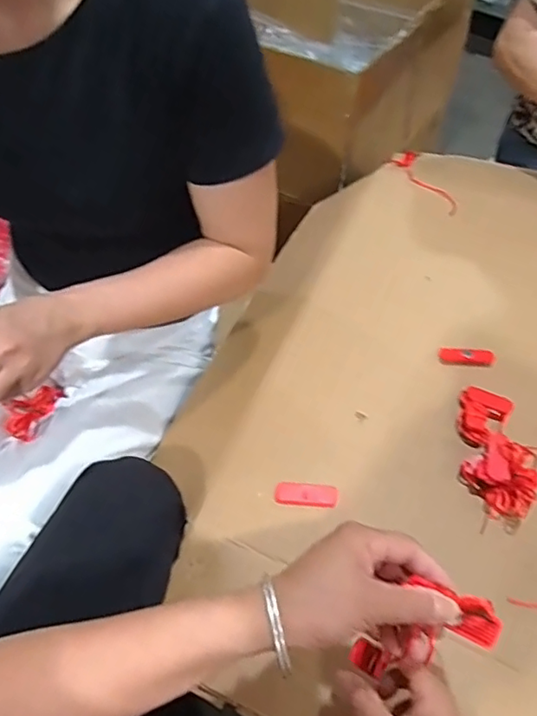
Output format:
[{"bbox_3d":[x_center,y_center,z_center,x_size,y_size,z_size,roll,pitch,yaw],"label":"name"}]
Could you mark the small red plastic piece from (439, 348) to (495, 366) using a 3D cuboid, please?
[{"bbox_3d":[0.227,-0.001,0.645,0.061,0.008,0.018,5,53,3],"label":"small red plastic piece"}]

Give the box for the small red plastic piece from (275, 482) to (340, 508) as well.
[{"bbox_3d":[0.038,0.136,0.560,0.061,0.005,0.023,6,53,3],"label":"small red plastic piece"}]

